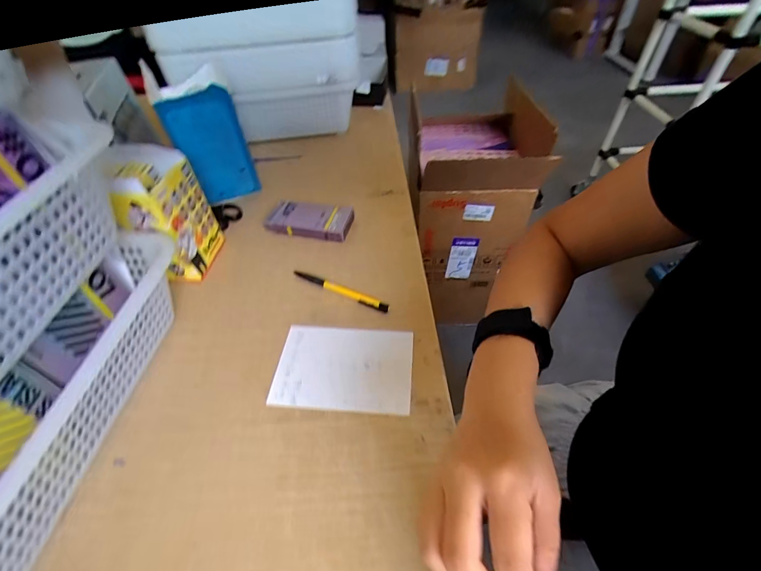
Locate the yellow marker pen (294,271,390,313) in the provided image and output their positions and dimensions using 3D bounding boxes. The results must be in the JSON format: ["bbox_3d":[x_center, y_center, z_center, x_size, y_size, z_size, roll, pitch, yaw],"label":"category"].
[{"bbox_3d":[-0.053,0.005,0.475,0.142,0.009,0.015,23,52,22],"label":"yellow marker pen"}]

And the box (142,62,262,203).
[{"bbox_3d":[-0.259,-0.213,0.562,0.104,0.186,0.055,-21,50,-16],"label":"box"}]

